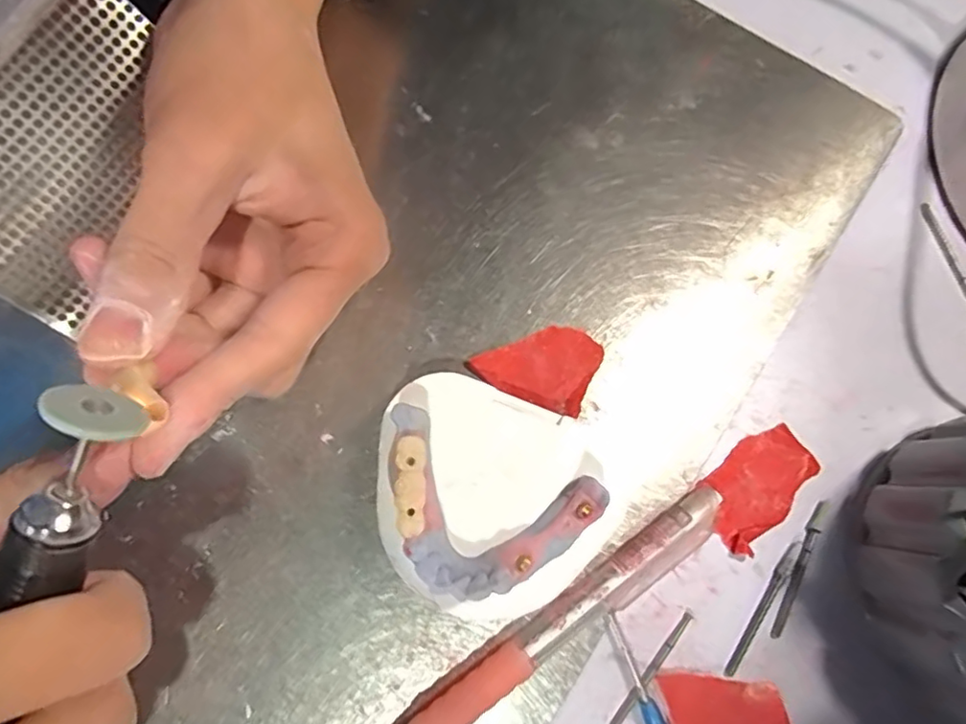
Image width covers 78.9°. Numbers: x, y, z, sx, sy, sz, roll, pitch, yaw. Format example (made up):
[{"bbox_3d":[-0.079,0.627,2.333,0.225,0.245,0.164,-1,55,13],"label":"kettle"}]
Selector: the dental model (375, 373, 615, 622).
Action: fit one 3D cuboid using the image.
[{"bbox_3d":[0.000,0.042,0.182,0.072,0.031,0.065,24,79,4],"label":"dental model"}]

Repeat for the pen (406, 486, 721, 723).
[{"bbox_3d":[0.024,0.084,0.186,0.129,0.012,0.016,-35,81,-8],"label":"pen"}]

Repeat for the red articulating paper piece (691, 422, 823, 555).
[{"bbox_3d":[0.094,0.042,0.201,0.043,0.004,0.027,-43,82,-9],"label":"red articulating paper piece"}]

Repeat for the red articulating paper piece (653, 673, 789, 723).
[{"bbox_3d":[0.075,0.116,0.185,0.040,0.004,0.028,6,78,0],"label":"red articulating paper piece"}]

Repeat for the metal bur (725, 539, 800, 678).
[{"bbox_3d":[0.092,0.081,0.192,0.005,0.004,0.049,34,79,6],"label":"metal bur"}]

